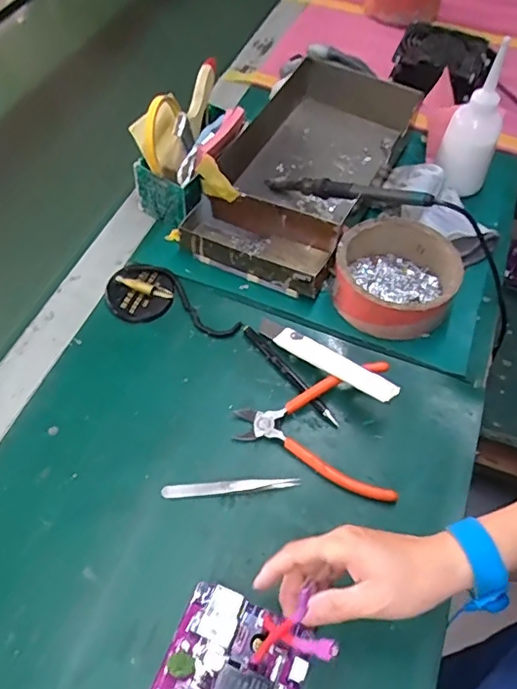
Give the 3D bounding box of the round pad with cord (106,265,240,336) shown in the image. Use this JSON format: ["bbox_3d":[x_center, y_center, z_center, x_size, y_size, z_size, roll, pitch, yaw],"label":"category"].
[{"bbox_3d":[-0.086,-0.041,0.560,0.140,0.019,0.065,21,58,13],"label":"round pad with cord"}]

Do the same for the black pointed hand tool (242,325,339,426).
[{"bbox_3d":[0.030,0.026,0.523,0.013,0.008,0.130,-34,63,-22],"label":"black pointed hand tool"}]

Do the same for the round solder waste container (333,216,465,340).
[{"bbox_3d":[0.139,-0.068,0.559,0.116,0.053,0.115,0,56,-1],"label":"round solder waste container"}]

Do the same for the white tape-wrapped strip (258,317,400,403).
[{"bbox_3d":[0.061,0.011,0.517,0.154,0.011,0.021,30,59,34],"label":"white tape-wrapped strip"}]

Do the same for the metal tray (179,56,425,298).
[{"bbox_3d":[0.062,-0.217,0.652,0.162,0.064,0.349,22,58,14],"label":"metal tray"}]

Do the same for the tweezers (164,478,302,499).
[{"bbox_3d":[-0.023,0.120,0.462,0.114,0.008,0.011,-3,56,-3],"label":"tweezers"}]

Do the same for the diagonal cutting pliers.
[{"bbox_3d":[0.049,0.074,0.484,0.135,0.026,0.121,0,56,-1],"label":"diagonal cutting pliers"}]

